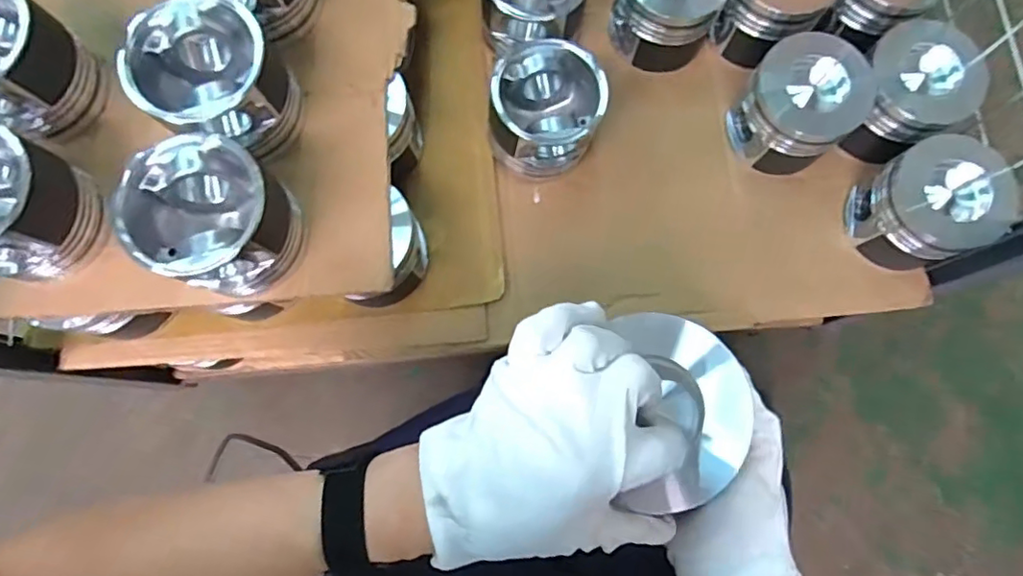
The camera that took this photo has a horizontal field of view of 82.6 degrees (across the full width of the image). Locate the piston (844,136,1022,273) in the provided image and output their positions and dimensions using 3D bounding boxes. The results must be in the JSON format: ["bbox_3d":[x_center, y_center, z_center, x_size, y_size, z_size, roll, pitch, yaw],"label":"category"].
[{"bbox_3d":[0.419,-0.087,0.600,0.117,0.095,0.114,-1,79,-1],"label":"piston"}]

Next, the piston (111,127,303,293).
[{"bbox_3d":[-0.246,-0.056,0.492,0.116,0.104,0.109,0,79,-1],"label":"piston"}]

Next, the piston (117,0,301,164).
[{"bbox_3d":[-0.255,-0.178,0.515,0.115,0.101,0.109,0,79,-1],"label":"piston"}]

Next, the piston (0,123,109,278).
[{"bbox_3d":[-0.427,-0.070,0.486,0.109,0.091,0.110,0,79,-1],"label":"piston"}]

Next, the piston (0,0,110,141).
[{"bbox_3d":[-0.454,-0.202,0.519,0.112,0.090,0.114,28,80,4],"label":"piston"}]

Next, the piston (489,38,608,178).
[{"bbox_3d":[0.036,-0.183,0.616,0.109,0.107,0.105,0,79,-1],"label":"piston"}]

